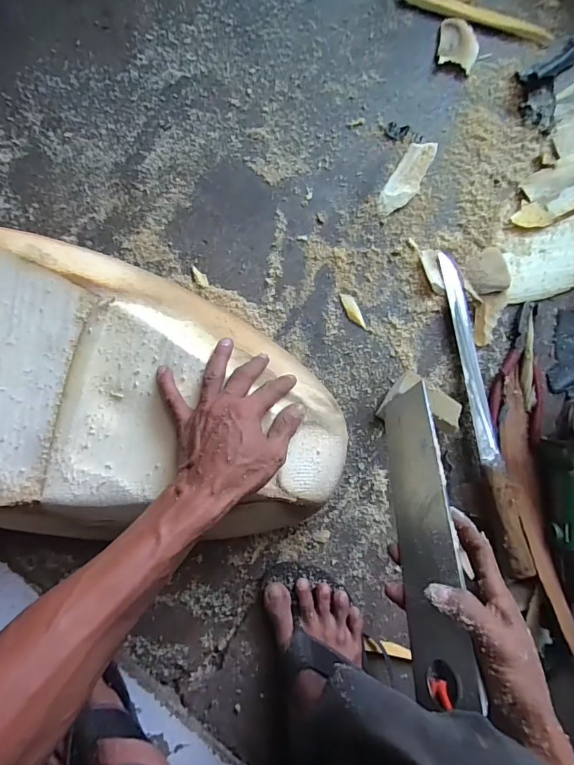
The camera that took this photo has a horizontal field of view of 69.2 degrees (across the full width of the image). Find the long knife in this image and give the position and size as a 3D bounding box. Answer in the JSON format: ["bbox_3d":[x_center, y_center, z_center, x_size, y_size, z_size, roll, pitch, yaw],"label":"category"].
[{"bbox_3d":[0.263,0.032,0.560,0.035,0.041,0.432,-10,85,-2],"label":"long knife"}]

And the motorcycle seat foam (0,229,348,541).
[{"bbox_3d":[-0.279,-0.009,0.445,0.703,0.127,0.285,14,84,-9],"label":"motorcycle seat foam"}]

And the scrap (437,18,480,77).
[{"bbox_3d":[0.260,-0.512,0.629,0.059,0.009,0.081,12,84,0],"label":"scrap"}]

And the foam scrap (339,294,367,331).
[{"bbox_3d":[0.093,-0.099,0.580,0.018,0.004,0.057,-24,85,-3],"label":"foam scrap"}]

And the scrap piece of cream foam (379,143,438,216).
[{"bbox_3d":[0.173,-0.292,0.597,0.042,0.009,0.122,32,85,2],"label":"scrap piece of cream foam"}]

